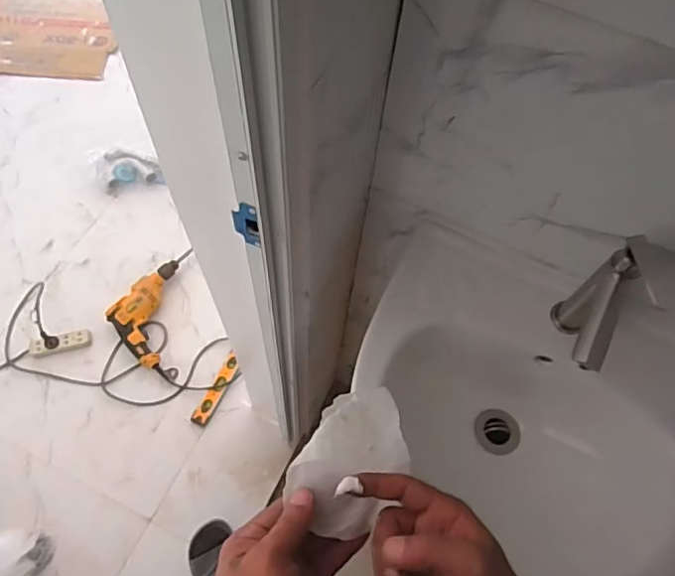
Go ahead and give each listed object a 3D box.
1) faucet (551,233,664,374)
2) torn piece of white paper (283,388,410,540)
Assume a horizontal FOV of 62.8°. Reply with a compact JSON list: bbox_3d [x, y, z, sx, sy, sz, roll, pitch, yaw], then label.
[{"bbox_3d":[0.253,0.038,0.561,0.040,0.172,0.129,20,66,6],"label":"faucet"},{"bbox_3d":[0.021,0.128,0.430,0.083,0.059,0.117,27,64,14],"label":"torn piece of white paper"}]

